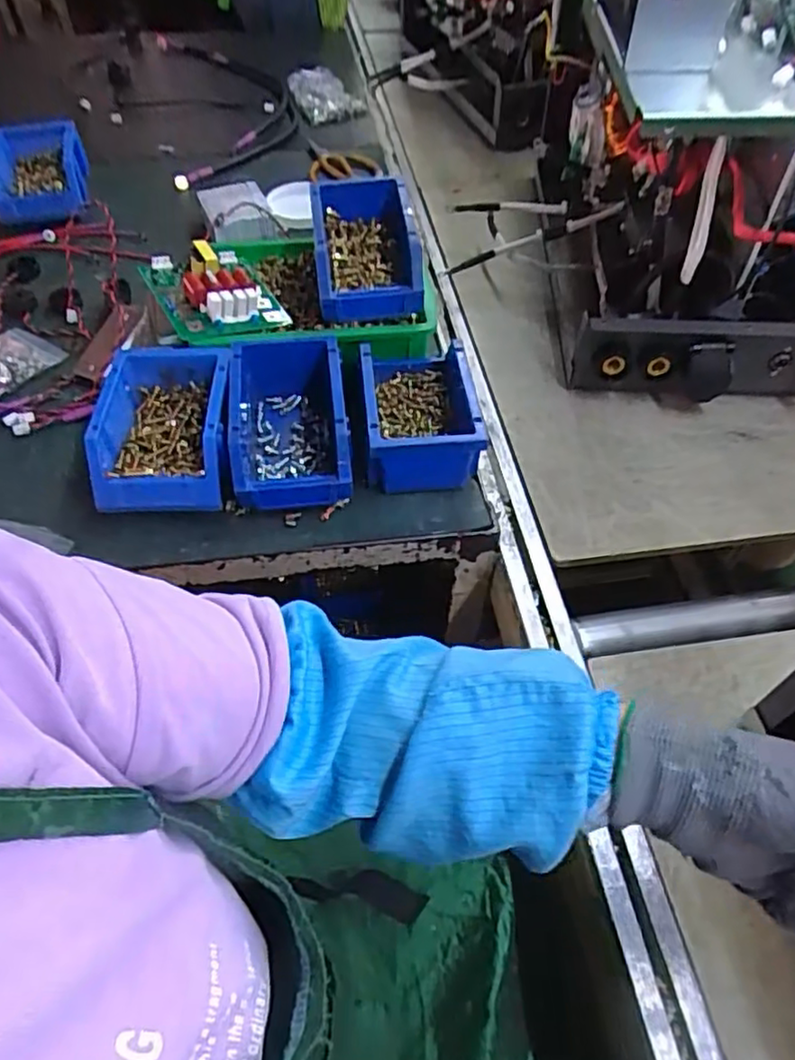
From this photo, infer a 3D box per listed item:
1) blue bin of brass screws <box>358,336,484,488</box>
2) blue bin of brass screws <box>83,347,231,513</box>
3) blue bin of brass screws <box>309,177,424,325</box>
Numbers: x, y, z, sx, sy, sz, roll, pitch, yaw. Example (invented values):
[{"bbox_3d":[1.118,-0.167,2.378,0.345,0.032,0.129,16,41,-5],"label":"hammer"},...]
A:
[{"bbox_3d":[0.019,-0.117,0.620,0.103,0.069,0.159,-4,53,-3],"label":"blue bin of brass screws"},{"bbox_3d":[-0.208,-0.090,0.588,0.110,0.067,0.156,-2,53,-1],"label":"blue bin of brass screws"},{"bbox_3d":[-0.035,-0.297,0.671,0.104,0.063,0.169,-6,53,-4],"label":"blue bin of brass screws"}]

